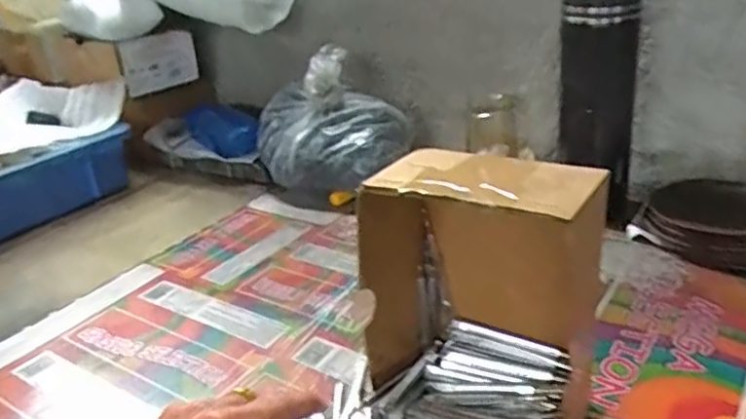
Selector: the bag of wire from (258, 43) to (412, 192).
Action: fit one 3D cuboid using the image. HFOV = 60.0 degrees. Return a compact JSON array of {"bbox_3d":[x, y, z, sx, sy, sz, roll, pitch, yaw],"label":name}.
[{"bbox_3d":[-0.052,-0.087,0.711,0.168,0.143,0.099,8,29,26],"label":"bag of wire"}]

